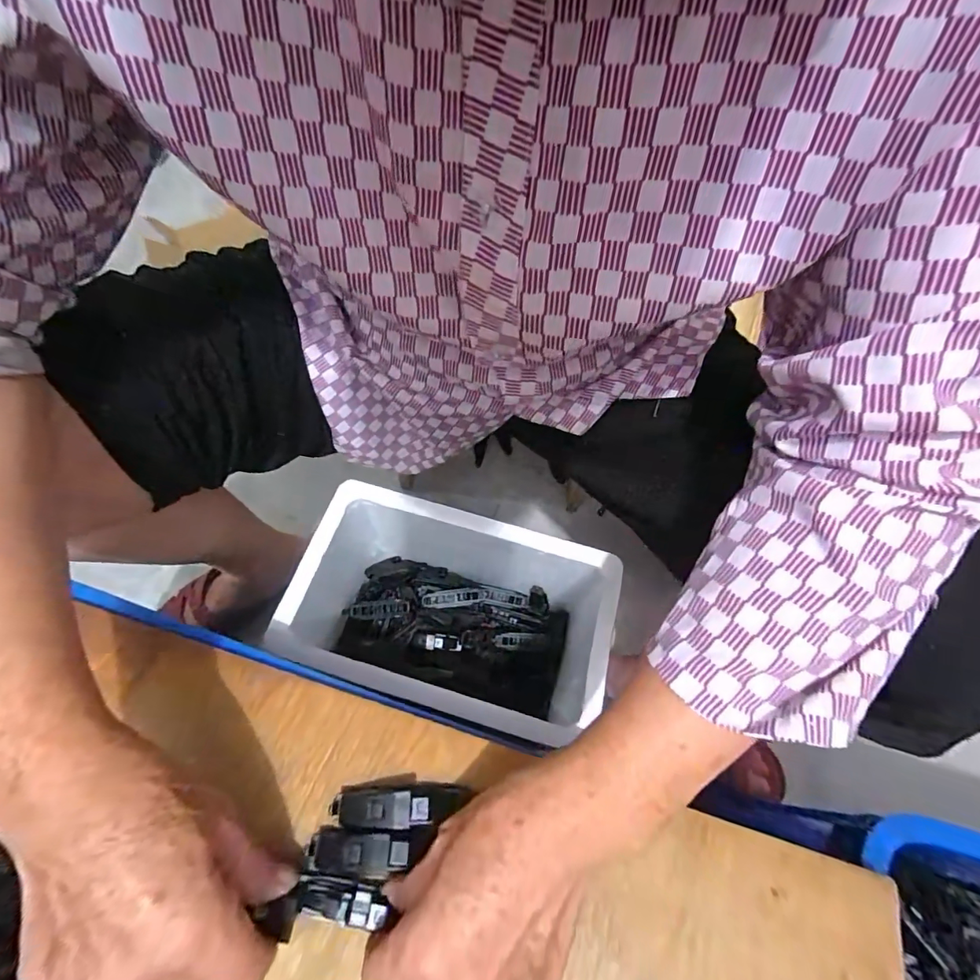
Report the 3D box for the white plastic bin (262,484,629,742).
[{"bbox_3d":[-0.039,0.137,0.522,0.304,0.152,0.179,17,63,5],"label":"white plastic bin"}]

